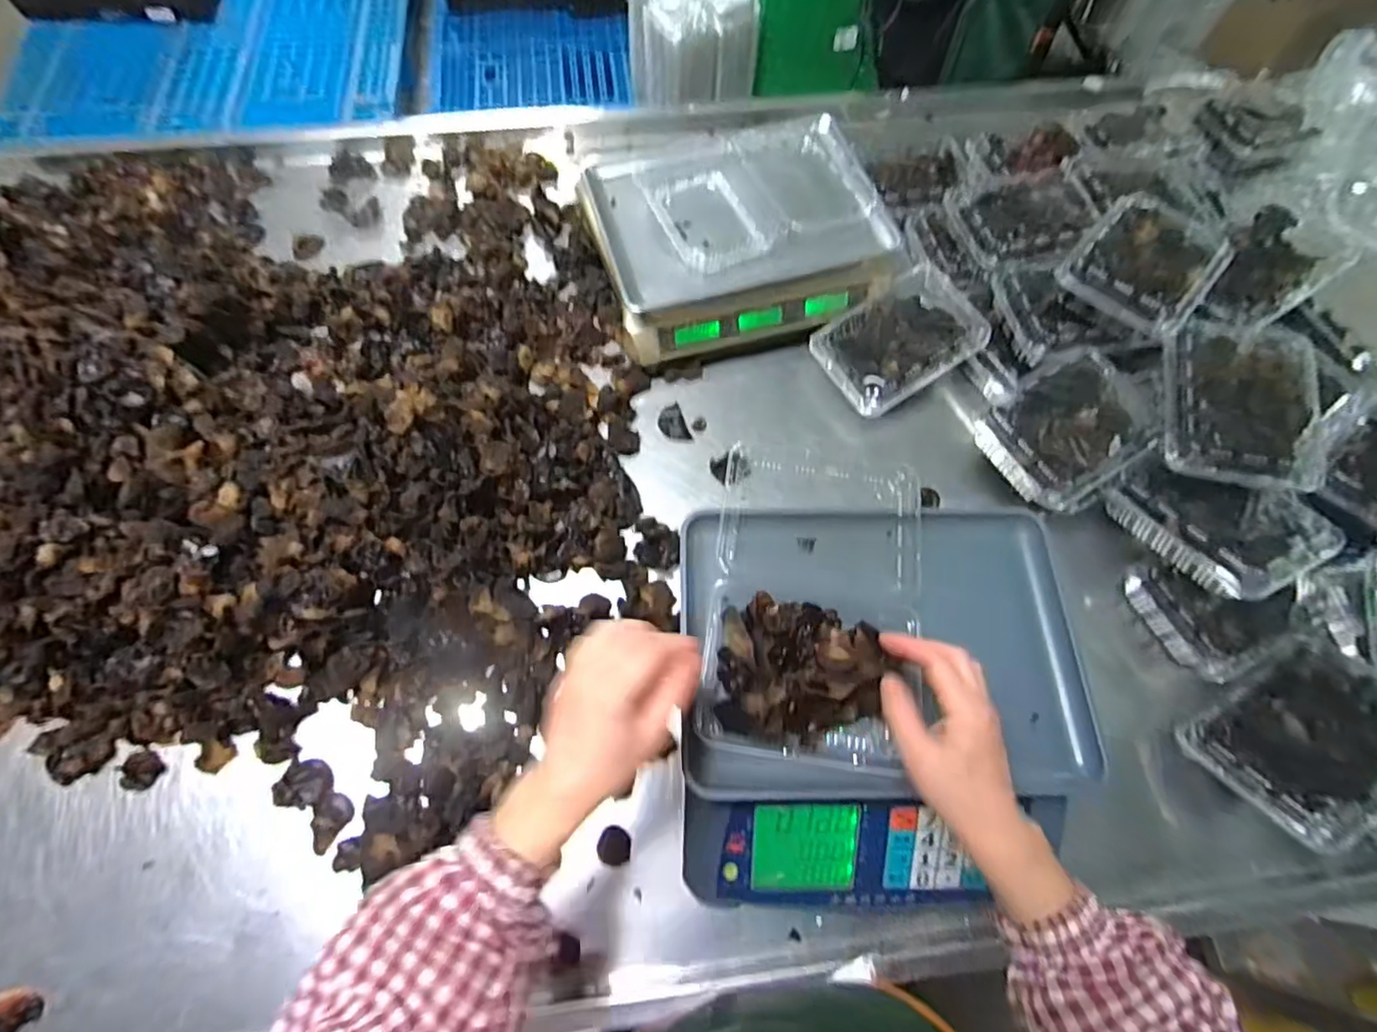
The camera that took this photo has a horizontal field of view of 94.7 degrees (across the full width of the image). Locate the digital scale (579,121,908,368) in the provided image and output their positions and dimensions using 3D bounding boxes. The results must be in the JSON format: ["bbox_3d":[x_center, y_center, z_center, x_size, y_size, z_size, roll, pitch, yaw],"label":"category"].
[{"bbox_3d":[0.060,-0.350,0.813,0.347,0.102,0.265,-17,69,-9],"label":"digital scale"}]

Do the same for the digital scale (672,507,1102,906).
[{"bbox_3d":[0.161,0.150,0.562,0.334,0.120,0.349,2,67,-1],"label":"digital scale"}]

